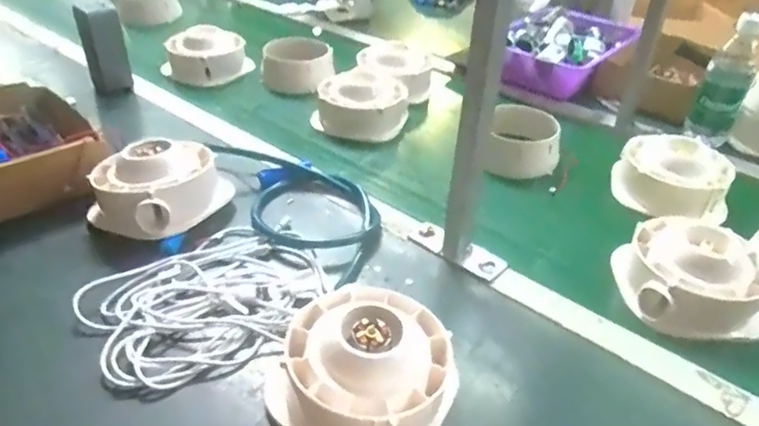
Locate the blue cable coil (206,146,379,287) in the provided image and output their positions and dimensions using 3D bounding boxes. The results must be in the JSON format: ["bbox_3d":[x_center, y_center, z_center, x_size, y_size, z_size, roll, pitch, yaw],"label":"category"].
[{"bbox_3d":[-0.090,-0.018,0.689,0.138,0.026,0.301,-15,40,-24],"label":"blue cable coil"}]

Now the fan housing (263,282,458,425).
[{"bbox_3d":[-0.009,0.117,0.451,0.130,0.069,0.128,3,36,-2],"label":"fan housing"}]

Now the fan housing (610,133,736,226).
[{"bbox_3d":[0.375,-0.052,0.732,0.138,0.062,0.126,20,39,21],"label":"fan housing"}]

